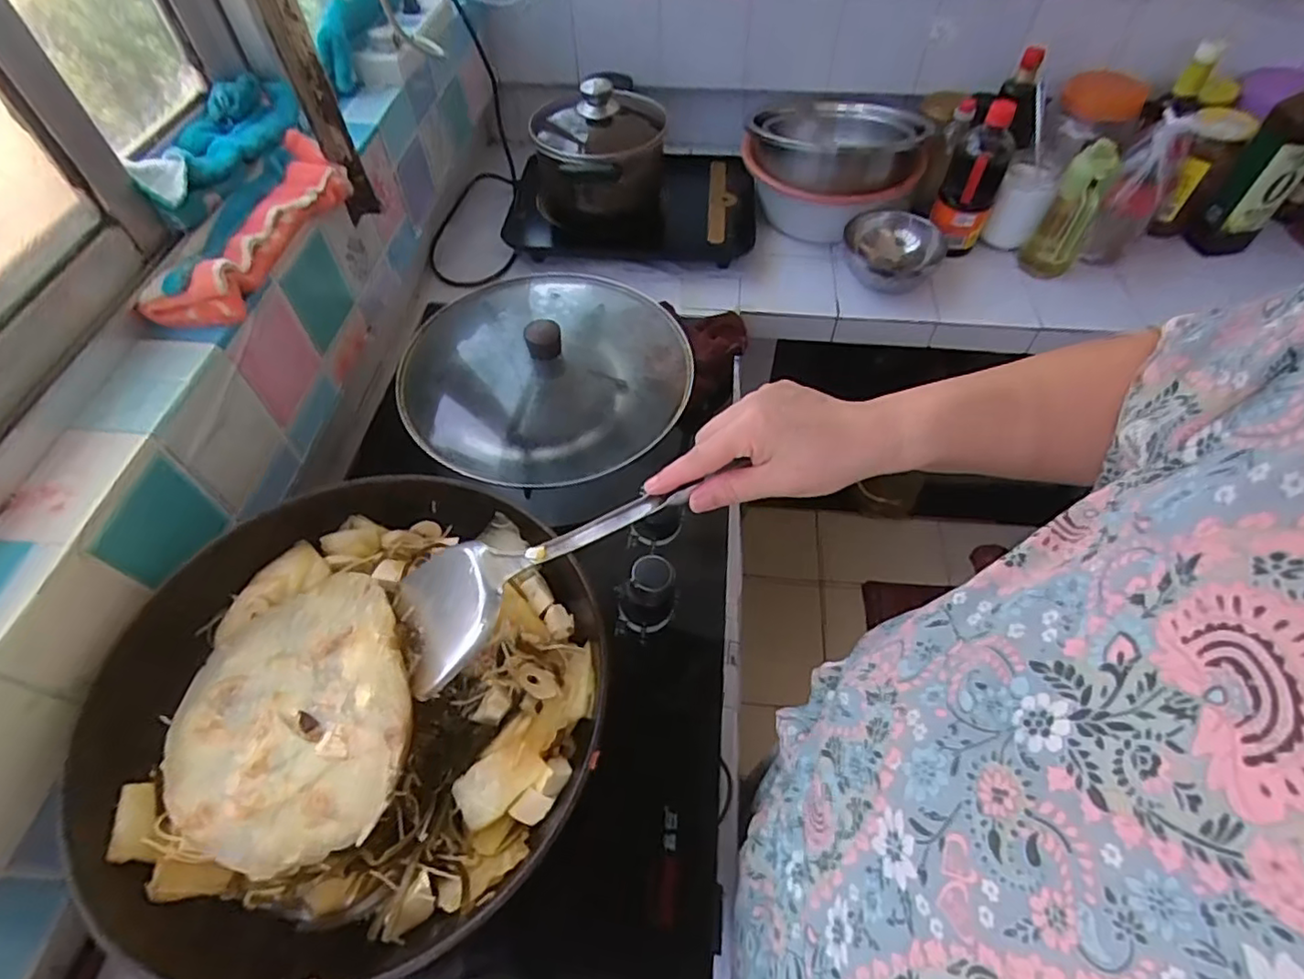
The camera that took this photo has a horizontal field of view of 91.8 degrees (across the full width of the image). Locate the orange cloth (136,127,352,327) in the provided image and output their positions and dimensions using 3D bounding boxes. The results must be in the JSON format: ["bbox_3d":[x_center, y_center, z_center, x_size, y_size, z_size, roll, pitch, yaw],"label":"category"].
[{"bbox_3d":[-0.363,-0.243,0.582,0.072,0.040,0.260,3,54,3],"label":"orange cloth"}]

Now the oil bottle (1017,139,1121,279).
[{"bbox_3d":[0.628,-0.416,0.950,0.078,0.193,0.064,18,52,14],"label":"oil bottle"}]

